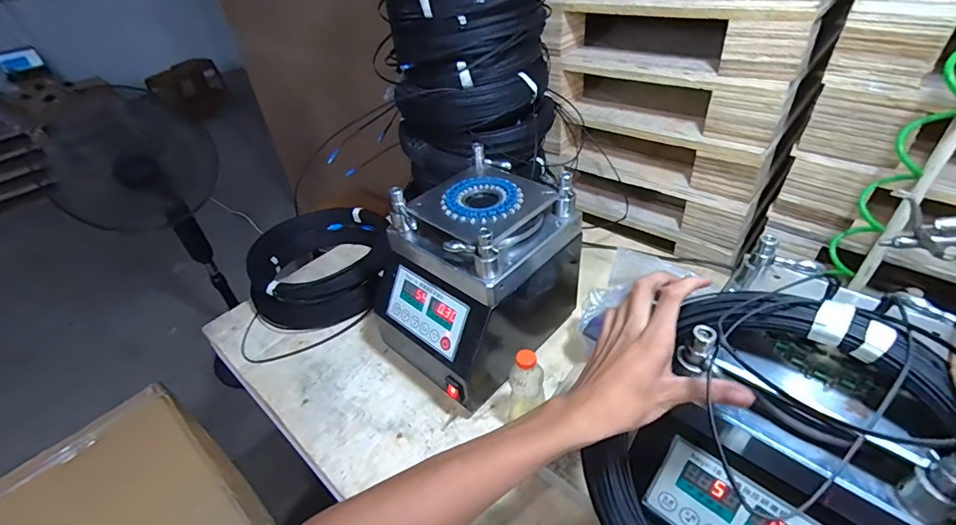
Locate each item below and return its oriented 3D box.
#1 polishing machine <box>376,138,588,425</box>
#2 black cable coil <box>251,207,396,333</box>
[{"bbox_3d":[0.000,0.026,0.714,0.276,0.280,0.246,-33,46,-28],"label":"polishing machine"},{"bbox_3d":[-0.337,0.007,0.935,0.278,0.105,0.299,-5,39,4],"label":"black cable coil"}]

